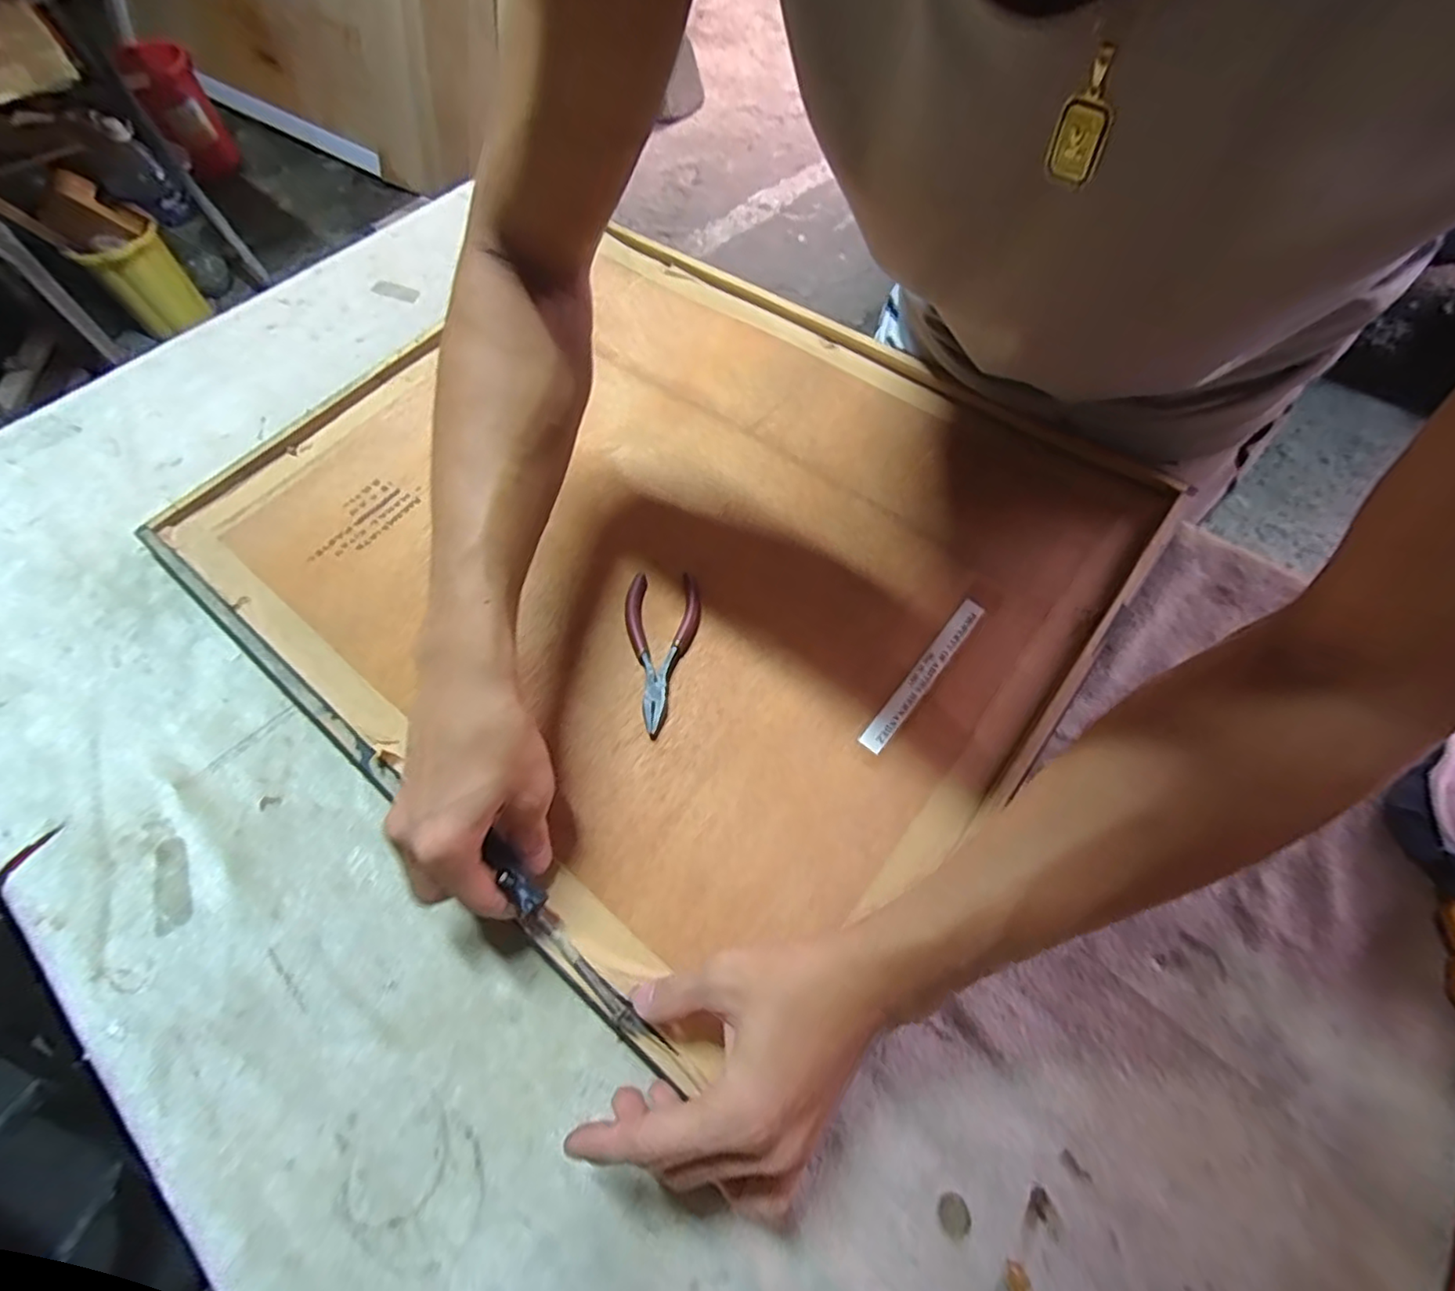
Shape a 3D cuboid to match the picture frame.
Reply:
[{"bbox_3d":[-0.051,-0.096,0.460,0.586,0.021,0.503,36,71,18],"label":"picture frame"}]

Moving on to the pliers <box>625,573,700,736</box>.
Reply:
[{"bbox_3d":[-0.043,0.002,0.406,0.049,0.008,0.111,-3,64,1],"label":"pliers"}]

